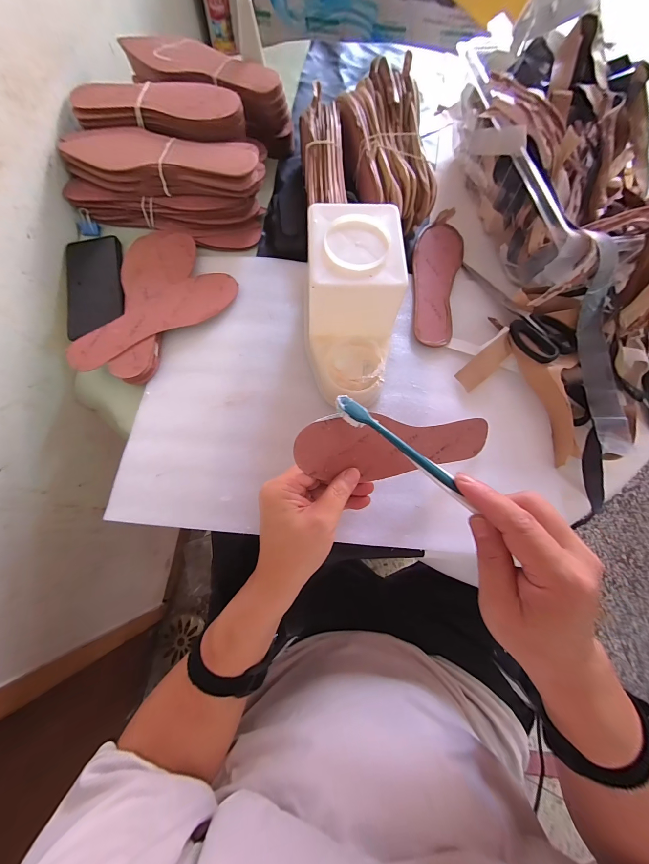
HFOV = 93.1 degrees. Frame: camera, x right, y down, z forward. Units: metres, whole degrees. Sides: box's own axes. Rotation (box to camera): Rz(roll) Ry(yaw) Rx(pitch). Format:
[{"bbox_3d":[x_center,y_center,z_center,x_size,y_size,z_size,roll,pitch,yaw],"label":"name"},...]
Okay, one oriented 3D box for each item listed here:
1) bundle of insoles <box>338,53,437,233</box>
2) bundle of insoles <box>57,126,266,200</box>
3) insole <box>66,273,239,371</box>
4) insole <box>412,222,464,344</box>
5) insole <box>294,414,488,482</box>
[{"bbox_3d":[0.084,-0.412,0.457,0.114,0.093,0.251,-6,73,-2],"label":"bundle of insoles"},{"bbox_3d":[-0.224,-0.375,0.427,0.279,0.036,0.090,10,74,0],"label":"bundle of insoles"},{"bbox_3d":[-0.227,-0.155,0.411,0.228,0.006,0.070,-29,75,-9],"label":"insole"},{"bbox_3d":[0.160,-0.217,0.438,0.068,0.004,0.218,11,73,3],"label":"insole"},{"bbox_3d":[0.082,0.018,0.313,0.227,0.011,0.063,1,109,-24],"label":"insole"}]

